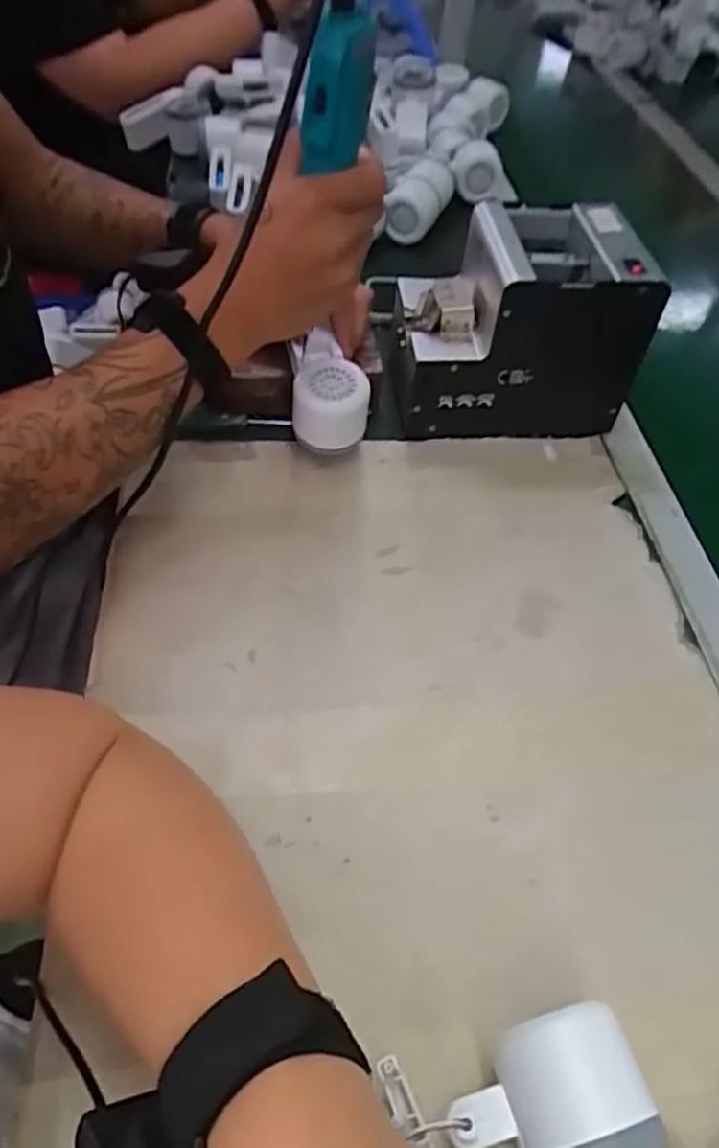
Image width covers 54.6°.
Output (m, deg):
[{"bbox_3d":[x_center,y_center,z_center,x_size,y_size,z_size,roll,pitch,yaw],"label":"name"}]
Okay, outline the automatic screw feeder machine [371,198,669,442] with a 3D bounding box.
[{"bbox_3d":[0.128,-0.205,0.593,0.185,0.161,0.124,-1,50,-5],"label":"automatic screw feeder machine"}]

